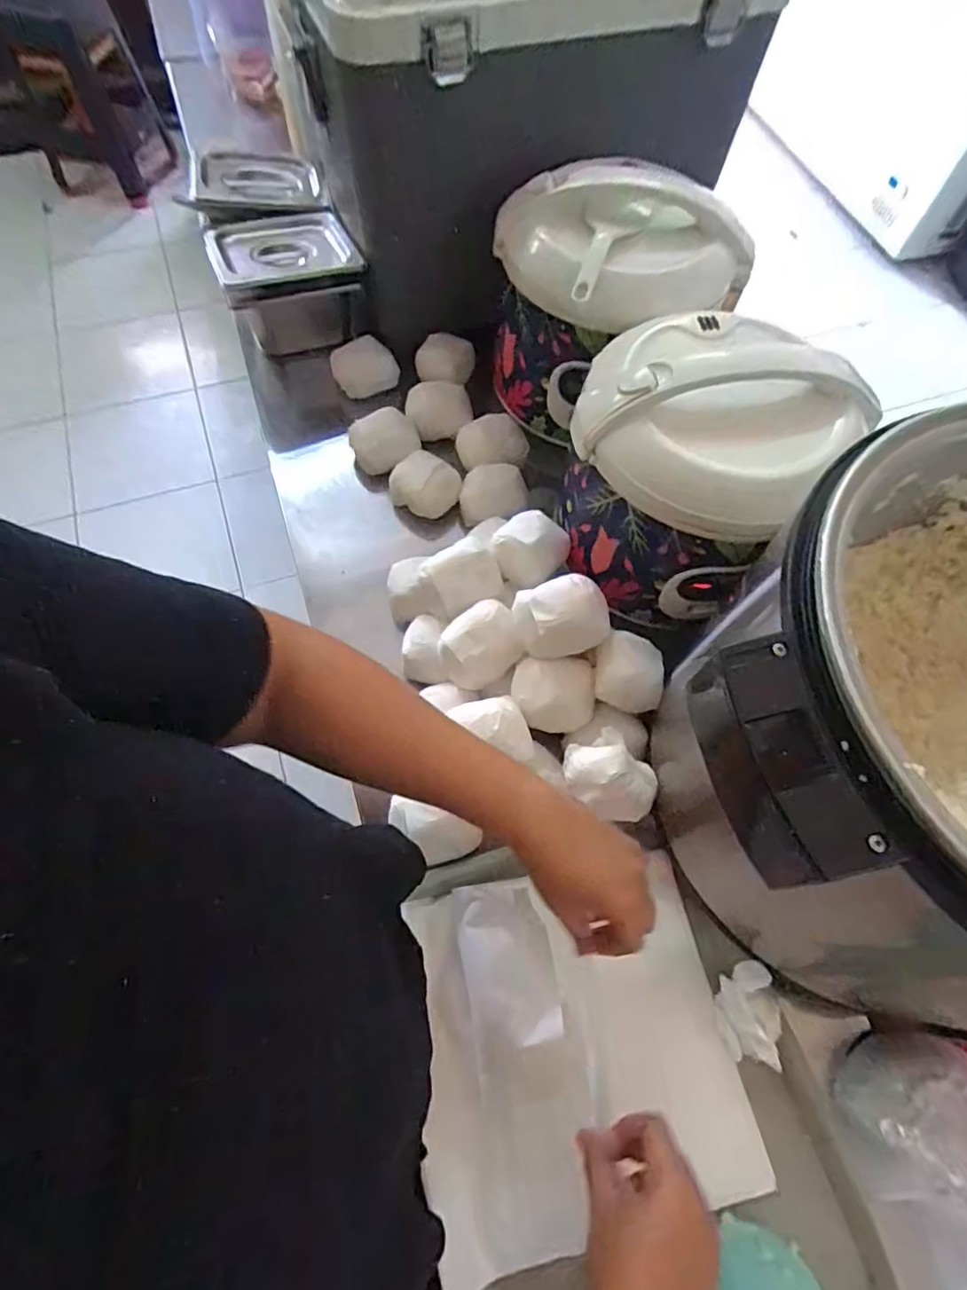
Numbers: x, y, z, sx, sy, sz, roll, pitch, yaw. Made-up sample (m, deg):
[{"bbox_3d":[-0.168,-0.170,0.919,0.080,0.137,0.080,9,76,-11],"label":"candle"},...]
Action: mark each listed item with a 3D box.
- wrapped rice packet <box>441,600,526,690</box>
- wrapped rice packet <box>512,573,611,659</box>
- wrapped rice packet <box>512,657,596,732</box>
[{"bbox_3d":[-0.005,0.000,0.568,0.071,0.062,0.064,-19,67,-11],"label":"wrapped rice packet"},{"bbox_3d":[0.070,-0.026,0.540,0.078,0.044,0.063,-16,66,-10],"label":"wrapped rice packet"},{"bbox_3d":[0.066,0.044,0.555,0.075,0.055,0.057,1,65,-2],"label":"wrapped rice packet"}]

